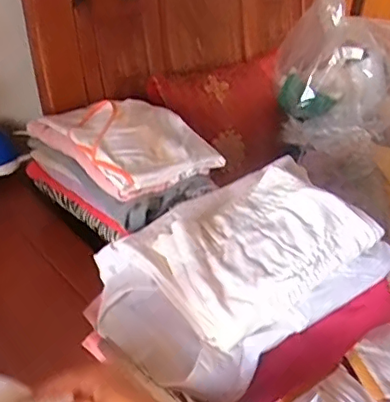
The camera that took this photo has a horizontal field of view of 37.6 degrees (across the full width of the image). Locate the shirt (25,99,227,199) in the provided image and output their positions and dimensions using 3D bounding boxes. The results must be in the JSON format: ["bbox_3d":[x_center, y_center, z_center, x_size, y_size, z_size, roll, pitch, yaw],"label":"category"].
[{"bbox_3d":[-0.108,-0.099,0.841,0.172,0.046,0.270,-24,42,-34],"label":"shirt"}]

